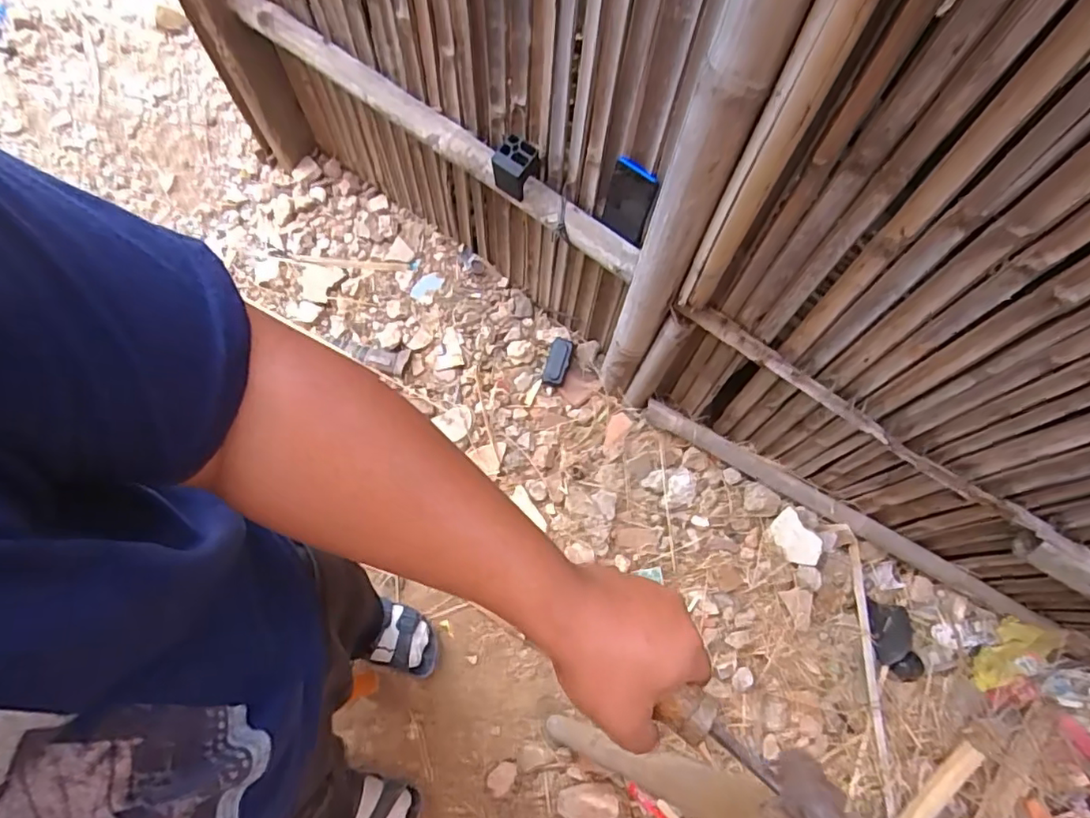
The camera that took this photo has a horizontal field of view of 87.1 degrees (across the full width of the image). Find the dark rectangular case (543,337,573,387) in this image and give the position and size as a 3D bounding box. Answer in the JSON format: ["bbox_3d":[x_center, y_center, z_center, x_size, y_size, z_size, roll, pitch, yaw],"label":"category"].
[{"bbox_3d":[0.028,-0.103,1.260,0.047,0.021,0.105,17,99,4],"label":"dark rectangular case"}]

